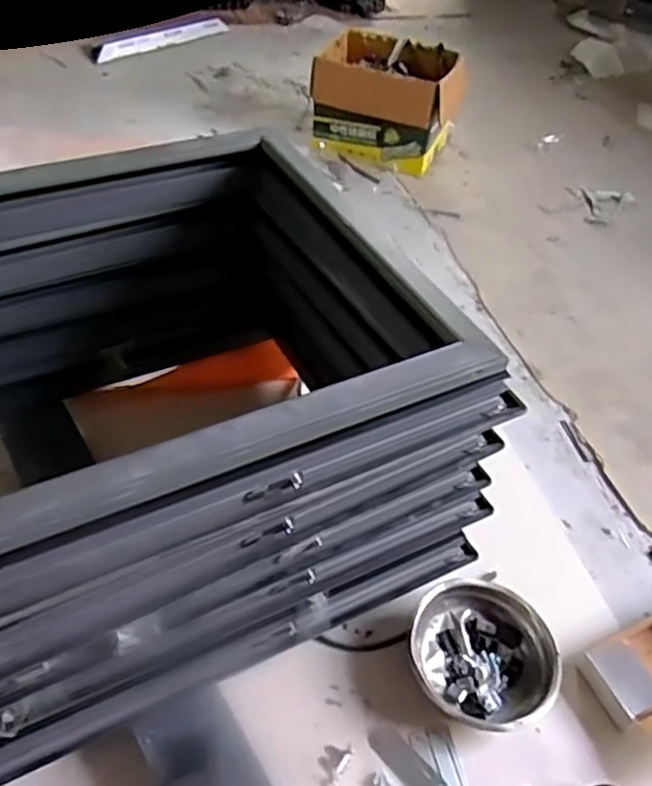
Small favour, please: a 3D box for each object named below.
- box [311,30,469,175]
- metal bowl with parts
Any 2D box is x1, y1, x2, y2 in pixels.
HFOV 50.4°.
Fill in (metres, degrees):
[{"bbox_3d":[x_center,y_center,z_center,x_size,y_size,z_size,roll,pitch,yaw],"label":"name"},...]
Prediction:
[{"bbox_3d":[0.159,-0.764,1.835,0.363,0.248,0.261,21,48,13],"label":"box"},{"bbox_3d":[0.193,0.330,0.874,0.168,0.055,0.176,3,46,-4],"label":"metal bowl with parts"}]

